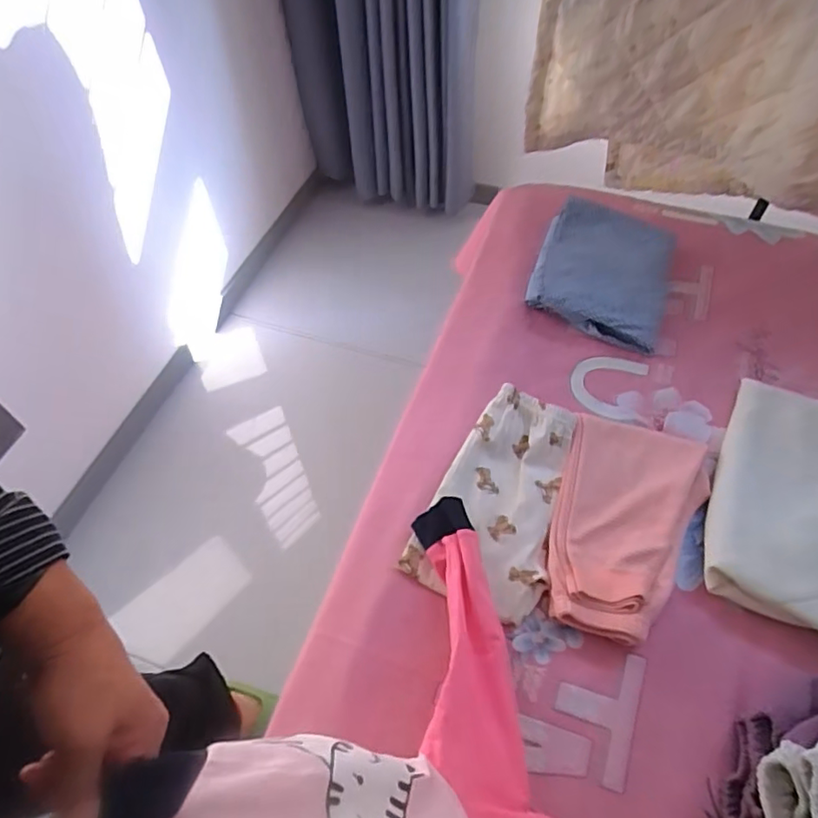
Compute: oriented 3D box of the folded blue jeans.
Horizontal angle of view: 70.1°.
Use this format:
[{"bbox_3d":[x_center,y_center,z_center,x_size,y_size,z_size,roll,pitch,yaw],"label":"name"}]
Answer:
[{"bbox_3d":[0.292,-0.210,0.881,0.195,0.037,0.244,16,58,12],"label":"folded blue jeans"}]

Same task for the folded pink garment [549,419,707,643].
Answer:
[{"bbox_3d":[0.248,0.124,0.658,0.153,0.027,0.264,15,58,11],"label":"folded pink garment"}]

